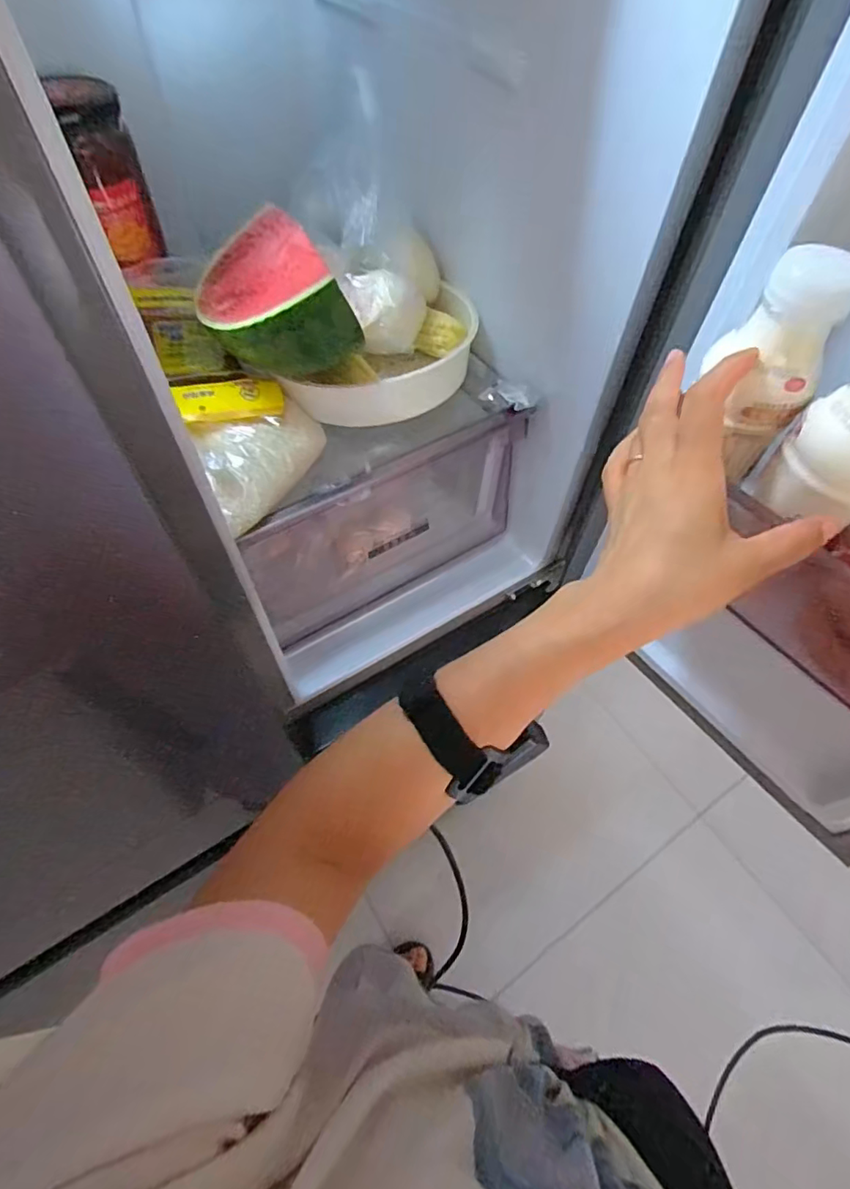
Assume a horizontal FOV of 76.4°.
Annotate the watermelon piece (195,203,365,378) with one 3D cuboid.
[{"bbox_3d":[-0.130,-0.235,0.440,0.099,0.080,0.171,-28,63,-19],"label":"watermelon piece"}]

